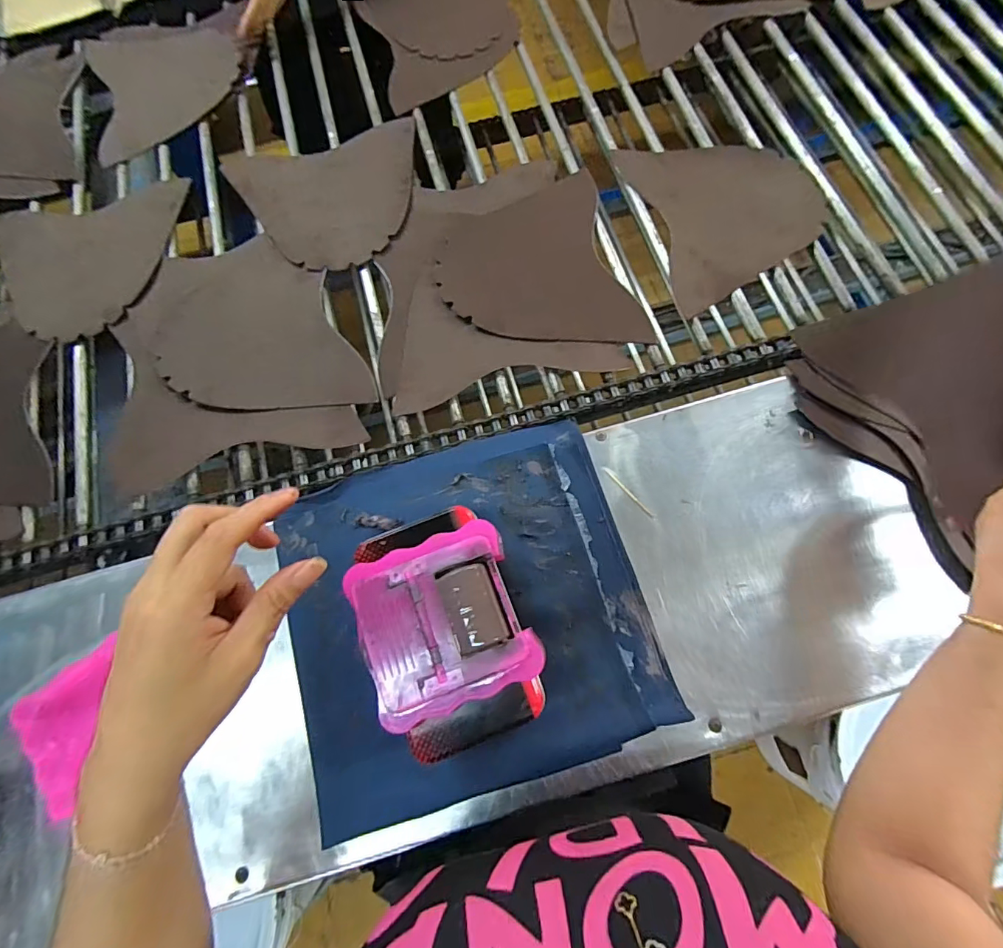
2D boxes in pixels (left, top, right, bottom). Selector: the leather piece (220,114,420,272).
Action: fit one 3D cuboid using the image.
[{"bbox_3d":[-0.214,-0.345,0.601,0.234,0.006,0.211,-15,71,-3],"label":"leather piece"}]

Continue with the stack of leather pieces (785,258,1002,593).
[{"bbox_3d":[0.355,-0.065,0.383,0.144,0.184,0.210,14,74,7],"label":"stack of leather pieces"}]

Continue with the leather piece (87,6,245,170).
[{"bbox_3d":[-0.472,-0.566,0.683,0.216,0.033,0.234,-20,73,-4],"label":"leather piece"}]

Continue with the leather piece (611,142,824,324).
[{"bbox_3d":[0.275,-0.320,0.574,0.204,0.015,0.242,-14,73,-2],"label":"leather piece"}]

